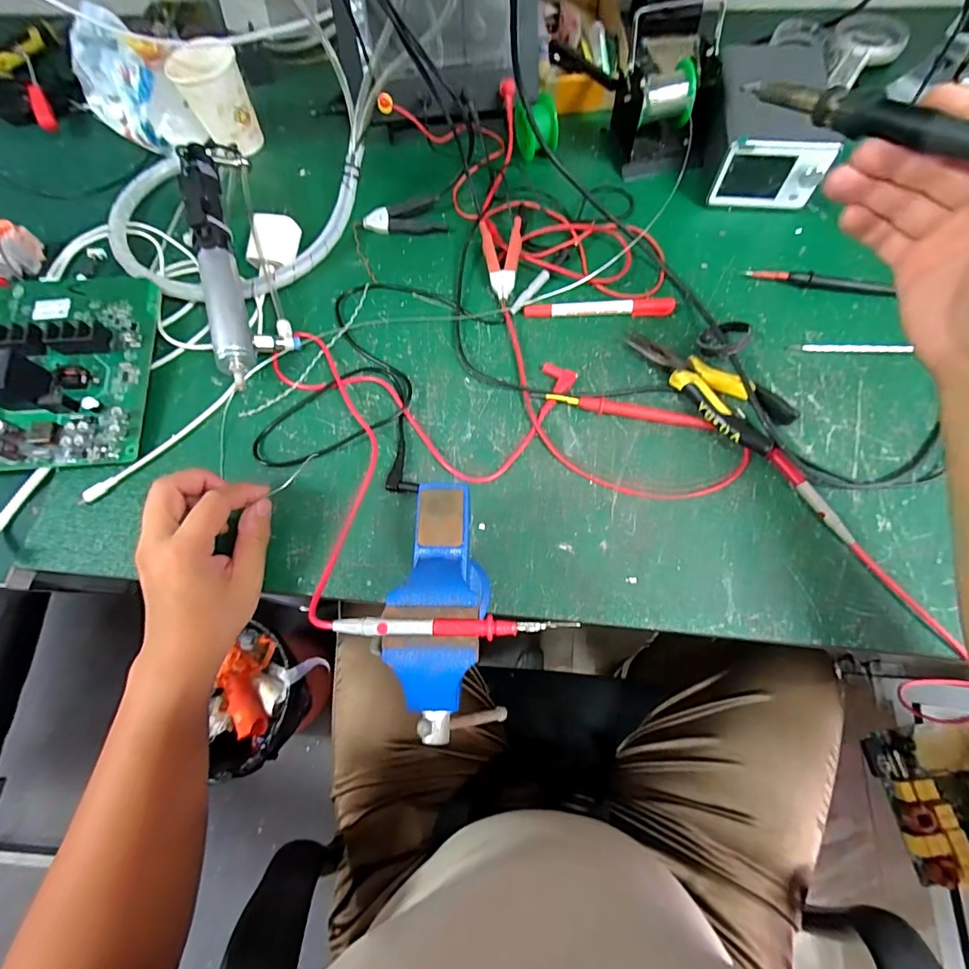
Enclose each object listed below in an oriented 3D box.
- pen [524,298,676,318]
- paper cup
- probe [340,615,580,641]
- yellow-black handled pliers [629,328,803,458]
[{"bbox_3d":[0.108,-0.167,0.433,0.136,0.010,0.014,1,70,3],"label":"pen"},{"bbox_3d":[-0.298,-0.432,0.517,0.065,0.080,0.069,-1,70,2],"label":"paper cup"},{"bbox_3d":[-0.017,0.078,0.250,0.130,0.007,0.011,2,70,3],"label":"probe"},{"bbox_3d":[0.188,-0.090,0.393,0.062,0.025,0.150,-42,73,-12],"label":"yellow-black handled pliers"}]

